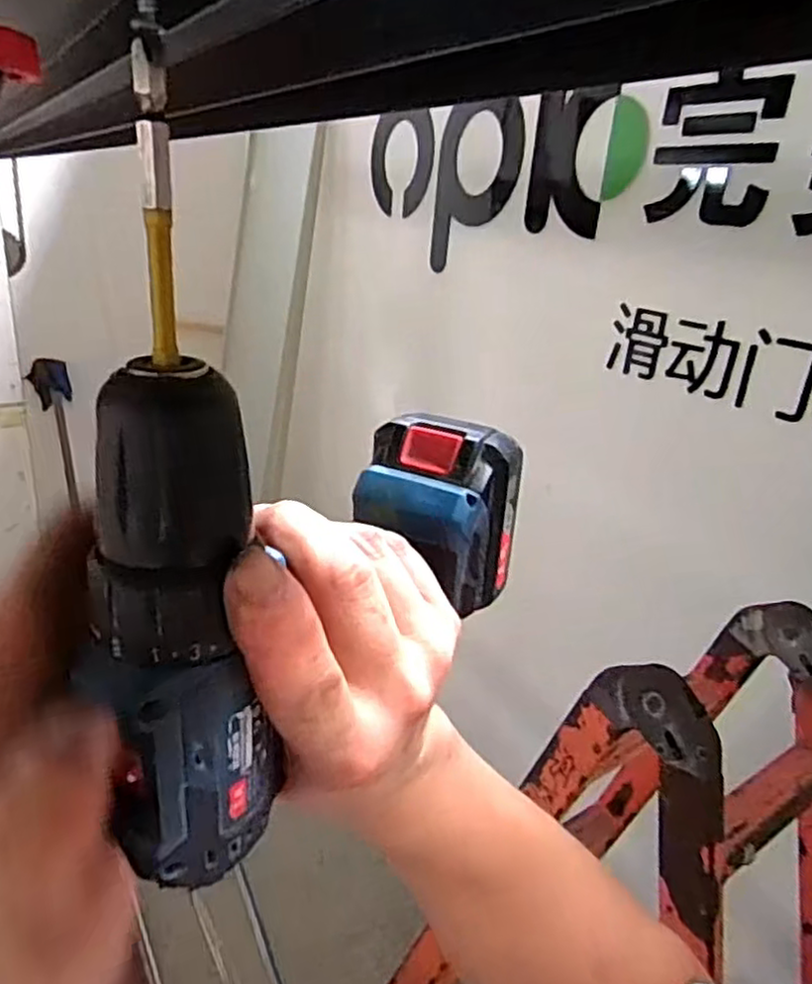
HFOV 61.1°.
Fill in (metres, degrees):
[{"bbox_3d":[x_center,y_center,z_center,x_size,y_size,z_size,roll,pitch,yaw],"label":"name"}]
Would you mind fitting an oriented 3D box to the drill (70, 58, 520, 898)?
[{"bbox_3d":[-0.025,-0.012,0.247,0.059,0.196,0.209,18,25,29],"label":"drill"}]

